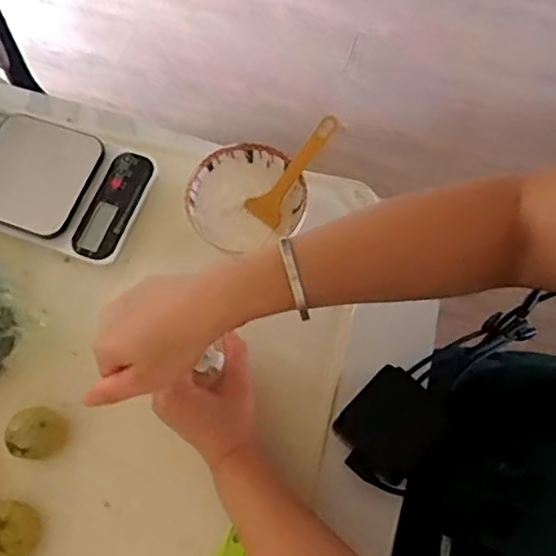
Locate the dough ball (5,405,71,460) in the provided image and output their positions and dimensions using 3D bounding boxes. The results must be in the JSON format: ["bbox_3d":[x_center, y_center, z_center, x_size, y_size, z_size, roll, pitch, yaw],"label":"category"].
[{"bbox_3d":[-0.218,0.140,0.539,0.042,0.036,0.045,0,69,1],"label":"dough ball"}]

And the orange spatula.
[{"bbox_3d":[0.017,-0.106,0.579,0.039,0.012,0.120,39,97,15],"label":"orange spatula"}]

